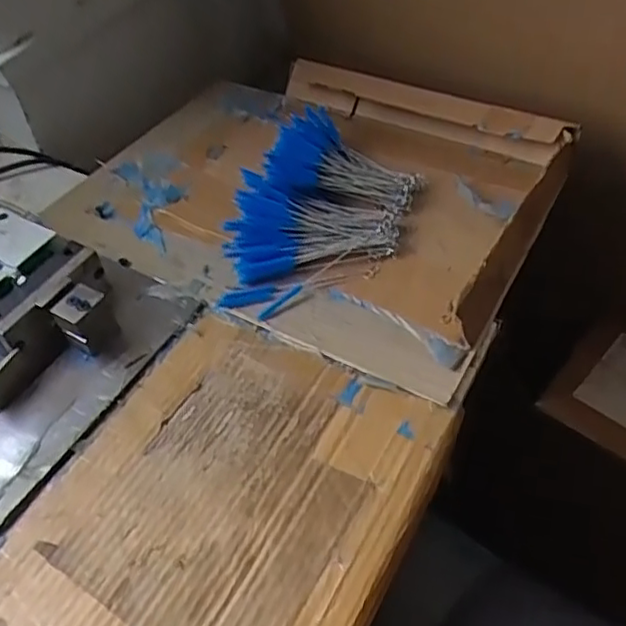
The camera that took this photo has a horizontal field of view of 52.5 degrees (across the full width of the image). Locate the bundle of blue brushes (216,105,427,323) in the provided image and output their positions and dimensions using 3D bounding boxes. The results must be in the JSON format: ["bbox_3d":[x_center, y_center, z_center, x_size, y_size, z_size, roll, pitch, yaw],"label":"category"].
[{"bbox_3d":[0.010,-0.094,0.530,0.134,0.043,0.228,13,52,15],"label":"bundle of blue brushes"}]

